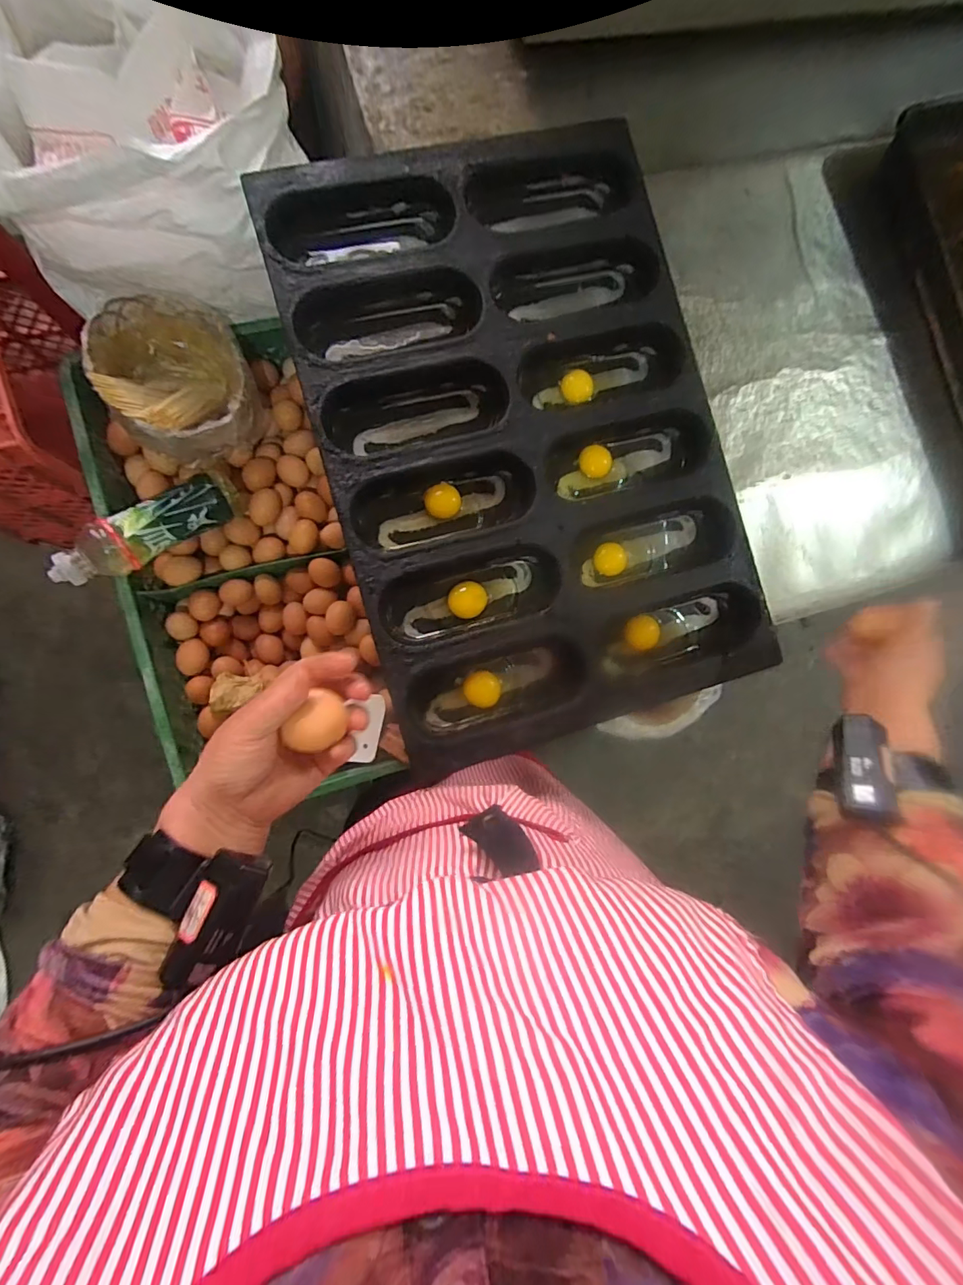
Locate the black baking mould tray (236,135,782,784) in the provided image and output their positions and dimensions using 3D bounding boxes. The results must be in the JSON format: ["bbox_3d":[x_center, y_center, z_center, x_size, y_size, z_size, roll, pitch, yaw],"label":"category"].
[{"bbox_3d":[0.045,-0.208,0.515,0.404,0.048,0.603,-16,90,-9],"label":"black baking mould tray"}]

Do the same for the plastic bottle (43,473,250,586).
[{"bbox_3d":[-0.423,-0.144,0.631,0.235,0.062,0.064,-38,94,-24],"label":"plastic bottle"}]

